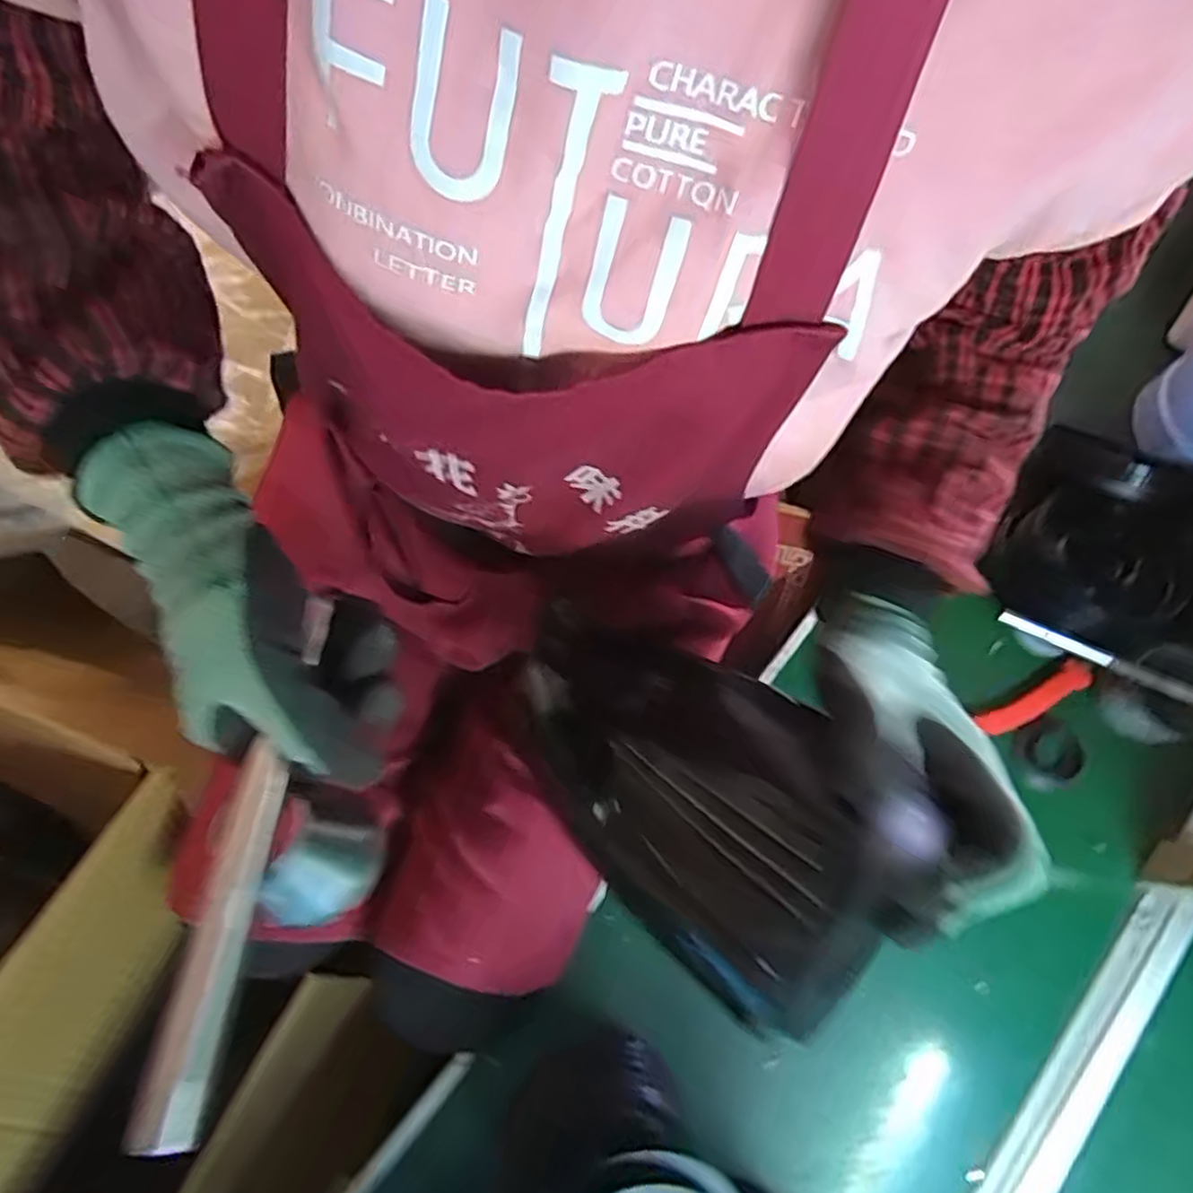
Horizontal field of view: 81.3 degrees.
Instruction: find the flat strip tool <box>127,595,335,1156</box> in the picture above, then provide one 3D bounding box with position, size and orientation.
[{"bbox_3d":[-0.134,0.088,0.267,0.019,0.004,0.197,19,55,-27],"label":"flat strip tool"}]

